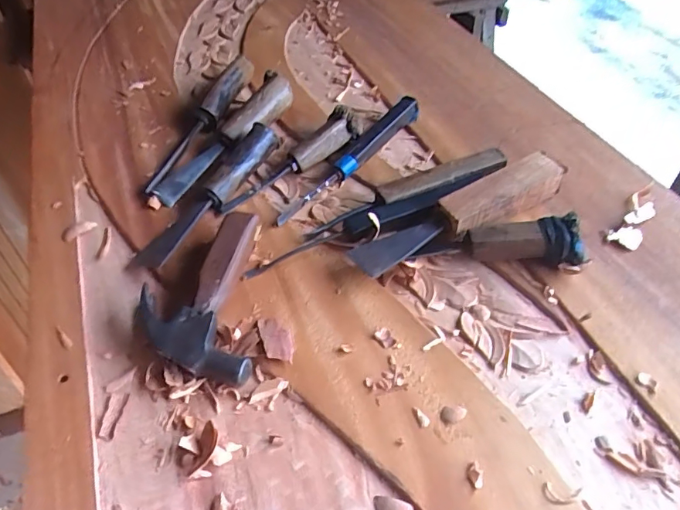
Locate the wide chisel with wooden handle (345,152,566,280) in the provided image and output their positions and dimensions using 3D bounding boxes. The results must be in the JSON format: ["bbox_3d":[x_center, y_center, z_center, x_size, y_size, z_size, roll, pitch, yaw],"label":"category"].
[{"bbox_3d":[0.109,-0.036,0.458,0.212,0.044,0.035,-23,51,-18],"label":"wide chisel with wooden handle"}]

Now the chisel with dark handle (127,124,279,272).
[{"bbox_3d":[-0.125,-0.059,0.486,0.032,0.041,0.185,24,53,22],"label":"chisel with dark handle"}]

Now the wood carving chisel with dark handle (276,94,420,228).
[{"bbox_3d":[0.011,-0.103,0.529,0.024,0.031,0.227,32,56,27],"label":"wood carving chisel with dark handle"}]

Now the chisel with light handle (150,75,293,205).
[{"bbox_3d":[-0.122,-0.127,0.544,0.038,0.046,0.198,25,53,23],"label":"chisel with light handle"}]

